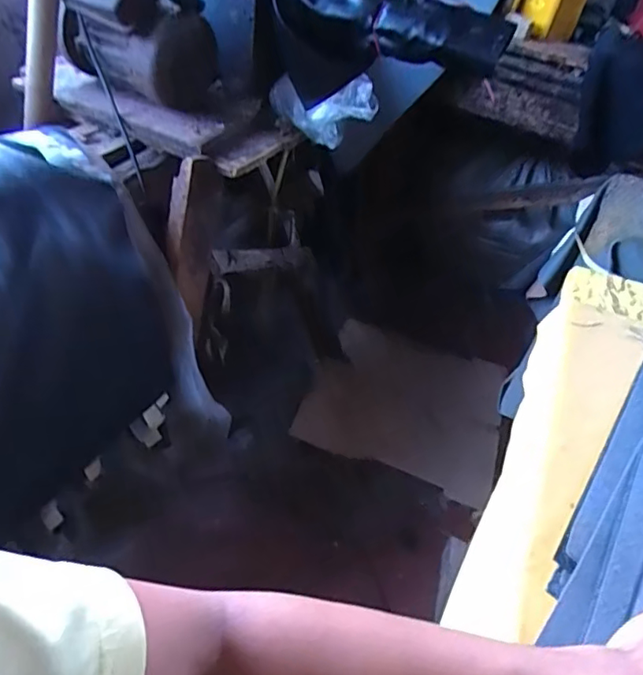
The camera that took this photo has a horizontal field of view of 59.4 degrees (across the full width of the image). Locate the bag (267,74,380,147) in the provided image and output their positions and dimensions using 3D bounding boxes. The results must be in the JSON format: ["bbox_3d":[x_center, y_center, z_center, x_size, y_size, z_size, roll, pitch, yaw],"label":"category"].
[{"bbox_3d":[0.008,-0.433,1.102,0.208,0.129,0.099,-6,44,-14],"label":"bag"}]

